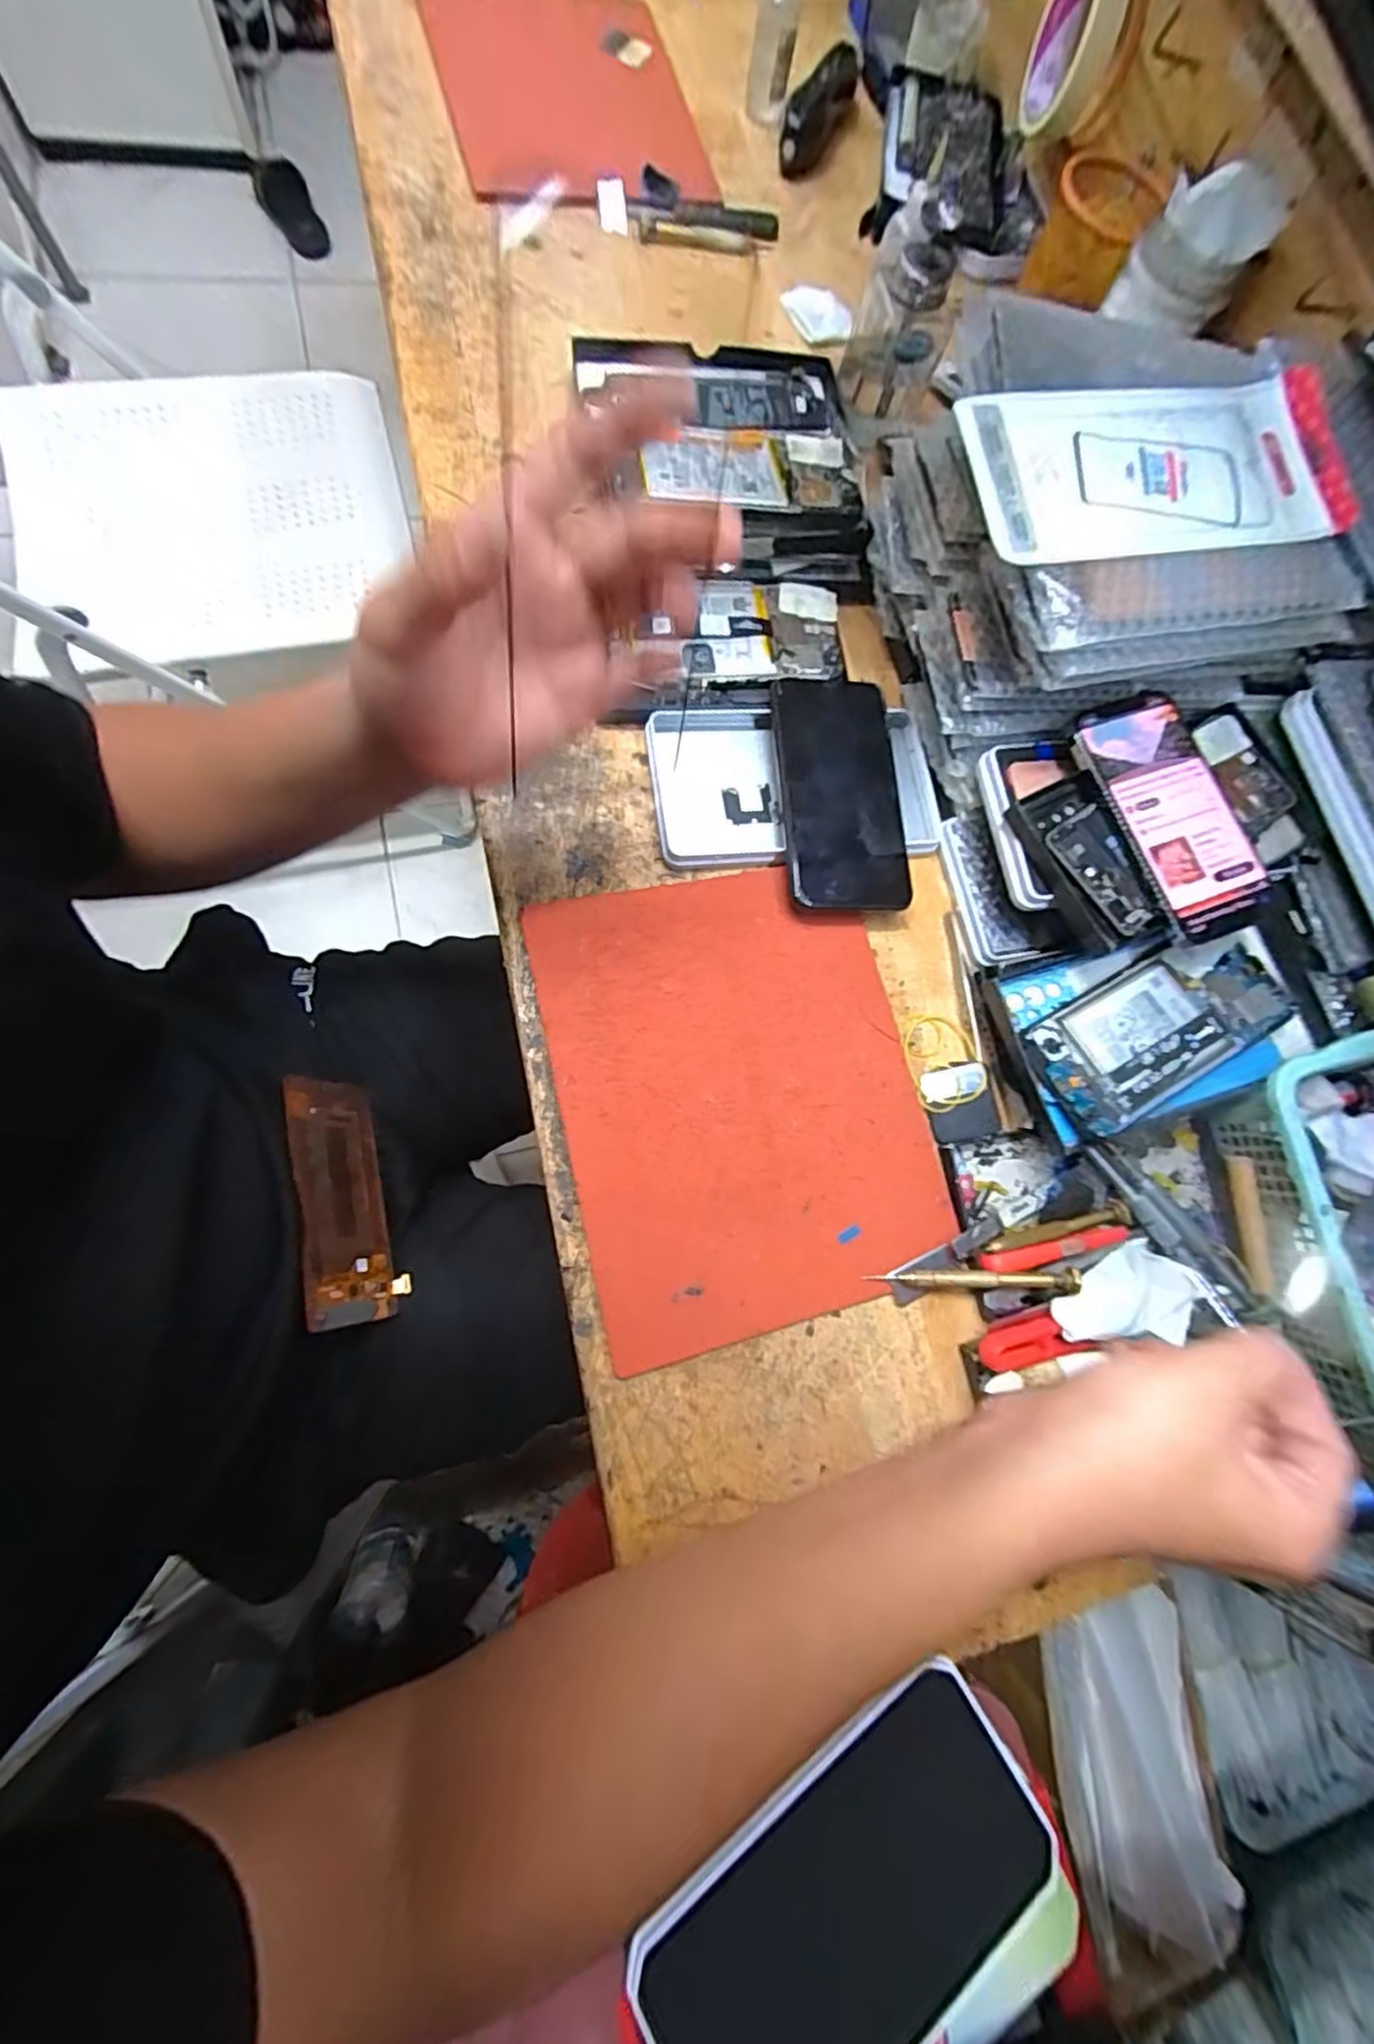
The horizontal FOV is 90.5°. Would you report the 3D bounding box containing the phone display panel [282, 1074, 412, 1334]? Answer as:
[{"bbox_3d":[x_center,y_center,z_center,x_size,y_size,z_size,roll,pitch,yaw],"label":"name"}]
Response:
[{"bbox_3d":[-0.215,0.110,0.428,0.005,0.068,0.151,-22,71,15],"label":"phone display panel"}]

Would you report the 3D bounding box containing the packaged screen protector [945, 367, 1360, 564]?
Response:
[{"bbox_3d":[0.243,-0.287,0.352,0.198,0.011,0.092,-10,87,-8],"label":"packaged screen protector"}]

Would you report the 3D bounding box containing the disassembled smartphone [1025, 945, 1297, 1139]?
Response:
[{"bbox_3d":[0.270,0.004,0.388,0.152,0.008,0.069,-27,74,-8],"label":"disassembled smartphone"}]

